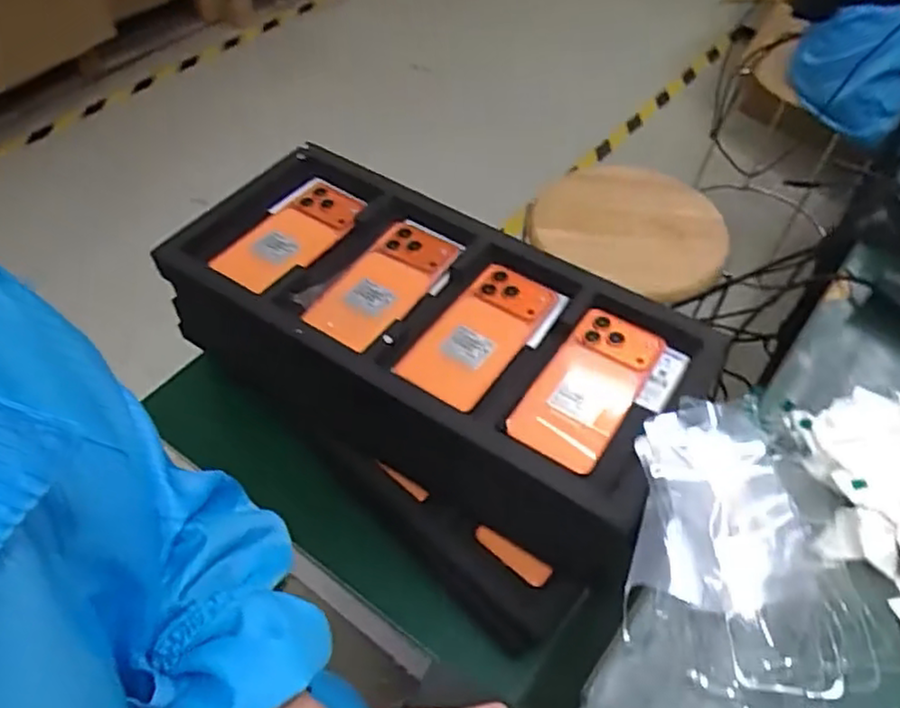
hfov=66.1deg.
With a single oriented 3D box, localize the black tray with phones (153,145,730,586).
[{"bbox_3d":[-0.026,-0.012,0.667,0.483,0.140,0.227,26,56,19],"label":"black tray with phones"}]

